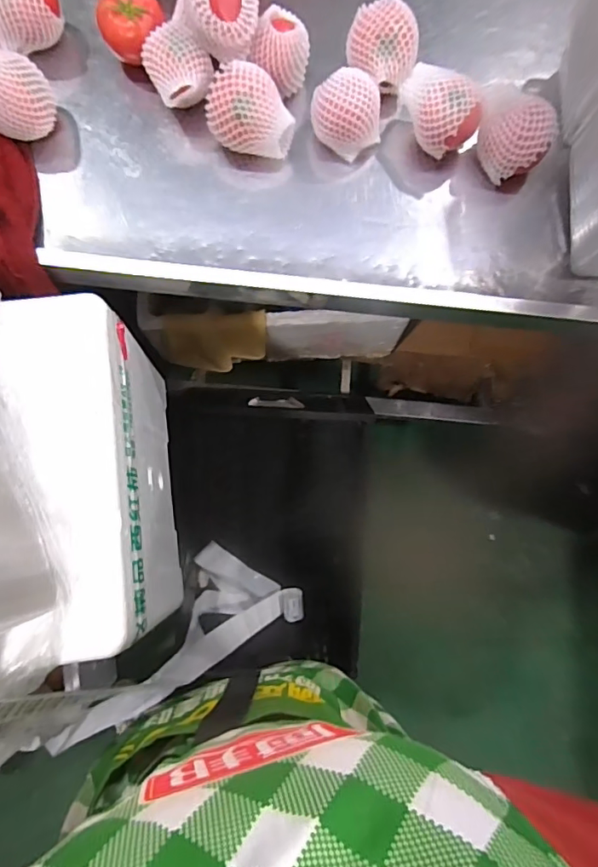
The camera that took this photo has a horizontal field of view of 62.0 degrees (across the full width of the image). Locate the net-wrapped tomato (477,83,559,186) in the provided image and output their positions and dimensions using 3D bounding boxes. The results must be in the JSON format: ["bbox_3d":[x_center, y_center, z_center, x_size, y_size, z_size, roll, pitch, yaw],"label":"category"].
[{"bbox_3d":[0.261,-0.370,0.618,0.082,0.083,0.103,-1,80,0],"label":"net-wrapped tomato"}]

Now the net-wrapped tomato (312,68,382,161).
[{"bbox_3d":[0.056,-0.385,0.612,0.088,0.067,0.073,4,80,1],"label":"net-wrapped tomato"}]

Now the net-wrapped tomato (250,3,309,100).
[{"bbox_3d":[-0.020,-0.464,0.614,0.059,0.072,0.058,23,81,4],"label":"net-wrapped tomato"}]

